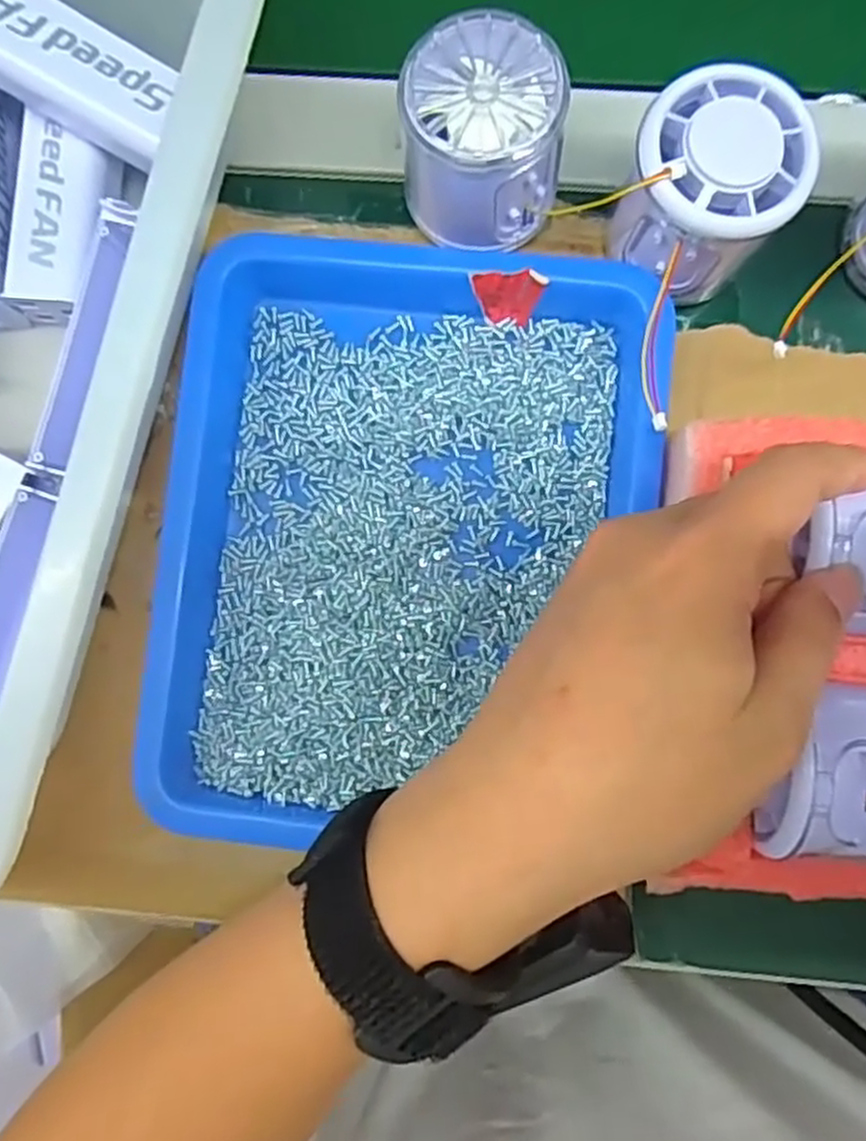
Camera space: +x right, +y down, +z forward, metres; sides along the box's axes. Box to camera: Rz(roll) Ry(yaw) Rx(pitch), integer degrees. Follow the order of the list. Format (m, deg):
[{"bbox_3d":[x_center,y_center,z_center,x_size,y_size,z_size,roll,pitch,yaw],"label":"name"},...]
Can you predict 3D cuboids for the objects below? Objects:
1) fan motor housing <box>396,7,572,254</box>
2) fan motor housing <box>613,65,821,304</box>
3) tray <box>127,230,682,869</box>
[{"bbox_3d":[0.018,-0.151,0.273,0.054,0.055,0.054,-3,84,2],"label":"fan motor housing"},{"bbox_3d":[0.093,-0.129,0.267,0.054,0.056,0.059,0,84,3],"label":"fan motor housing"},{"bbox_3d":[-0.010,-0.014,0.279,0.169,0.030,0.219,5,84,3],"label":"tray"}]

